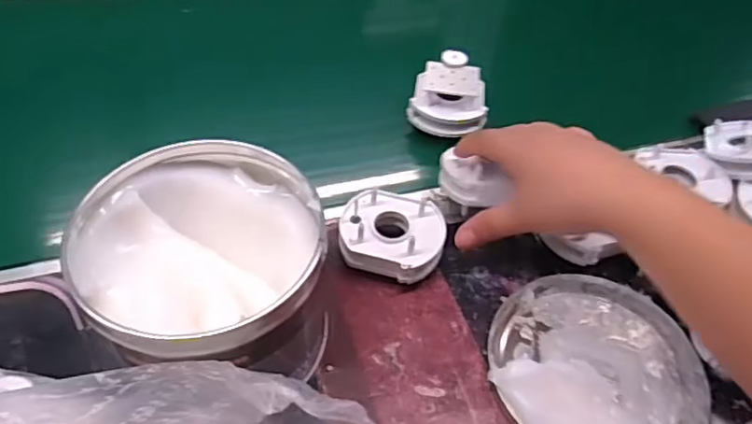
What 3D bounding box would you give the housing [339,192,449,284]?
[{"bbox_3d":[0.011,0.019,0.412,0.069,0.033,0.058,10,49,4],"label":"housing"}]

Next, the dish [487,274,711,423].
[{"bbox_3d":[0.136,0.091,0.366,0.127,0.029,0.125,2,49,-3],"label":"dish"}]

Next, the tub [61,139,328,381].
[{"bbox_3d":[-0.094,0.041,0.341,0.127,0.093,0.131,2,49,-3],"label":"tub"}]

